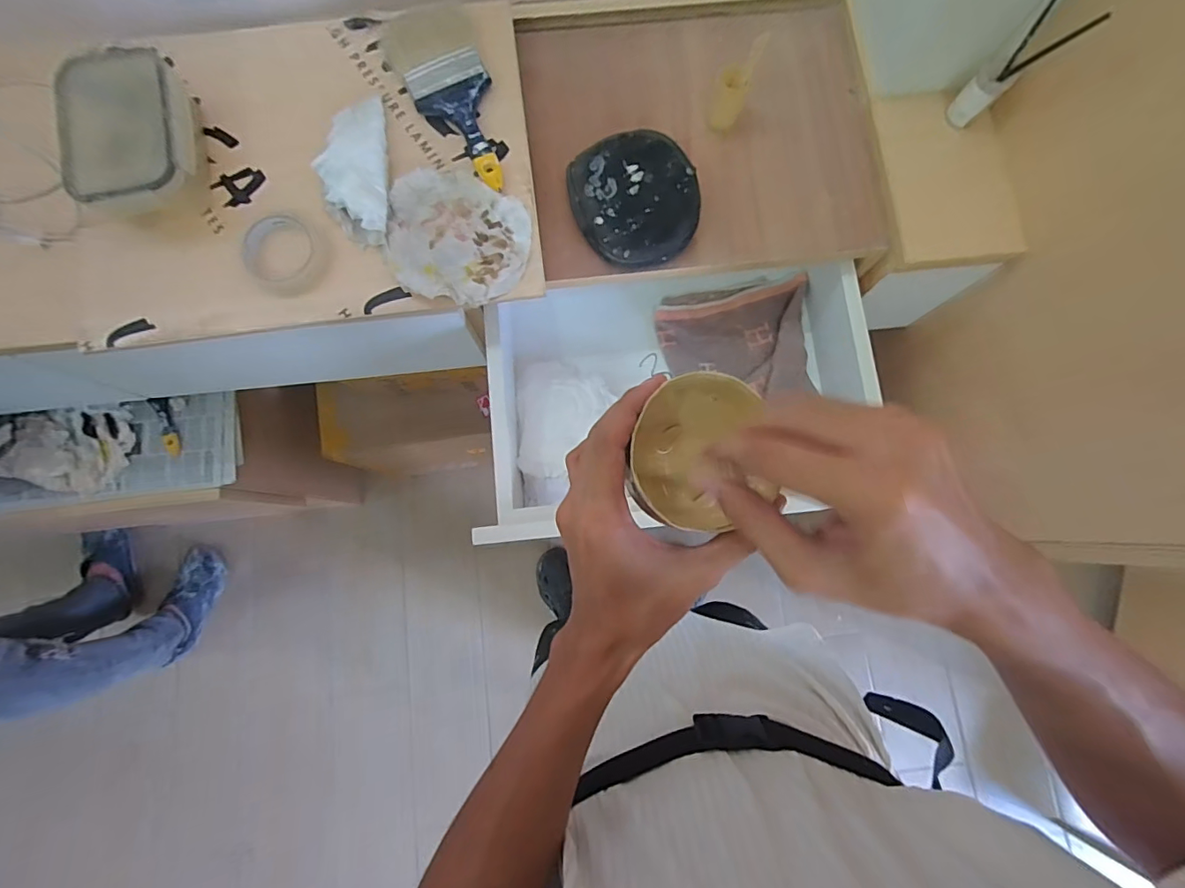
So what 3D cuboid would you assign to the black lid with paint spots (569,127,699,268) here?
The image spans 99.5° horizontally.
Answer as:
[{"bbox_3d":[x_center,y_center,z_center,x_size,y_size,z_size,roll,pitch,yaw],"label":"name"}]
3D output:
[{"bbox_3d":[0.053,-0.299,0.623,0.152,0.041,0.170,-17,80,-3],"label":"black lid with paint spots"}]

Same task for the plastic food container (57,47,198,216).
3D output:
[{"bbox_3d":[-0.516,-0.348,0.572,0.126,0.068,0.199,-19,80,-3],"label":"plastic food container"}]

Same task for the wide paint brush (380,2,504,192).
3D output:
[{"bbox_3d":[-0.169,-0.418,0.603,0.102,0.028,0.239,-21,80,-3],"label":"wide paint brush"}]

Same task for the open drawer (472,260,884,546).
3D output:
[{"bbox_3d":[0.106,-0.081,0.714,0.536,0.142,0.374,-9,80,-1],"label":"open drawer"}]

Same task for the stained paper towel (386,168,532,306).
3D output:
[{"bbox_3d":[-0.157,-0.246,0.590,0.158,0.029,0.157,2,80,1],"label":"stained paper towel"}]

